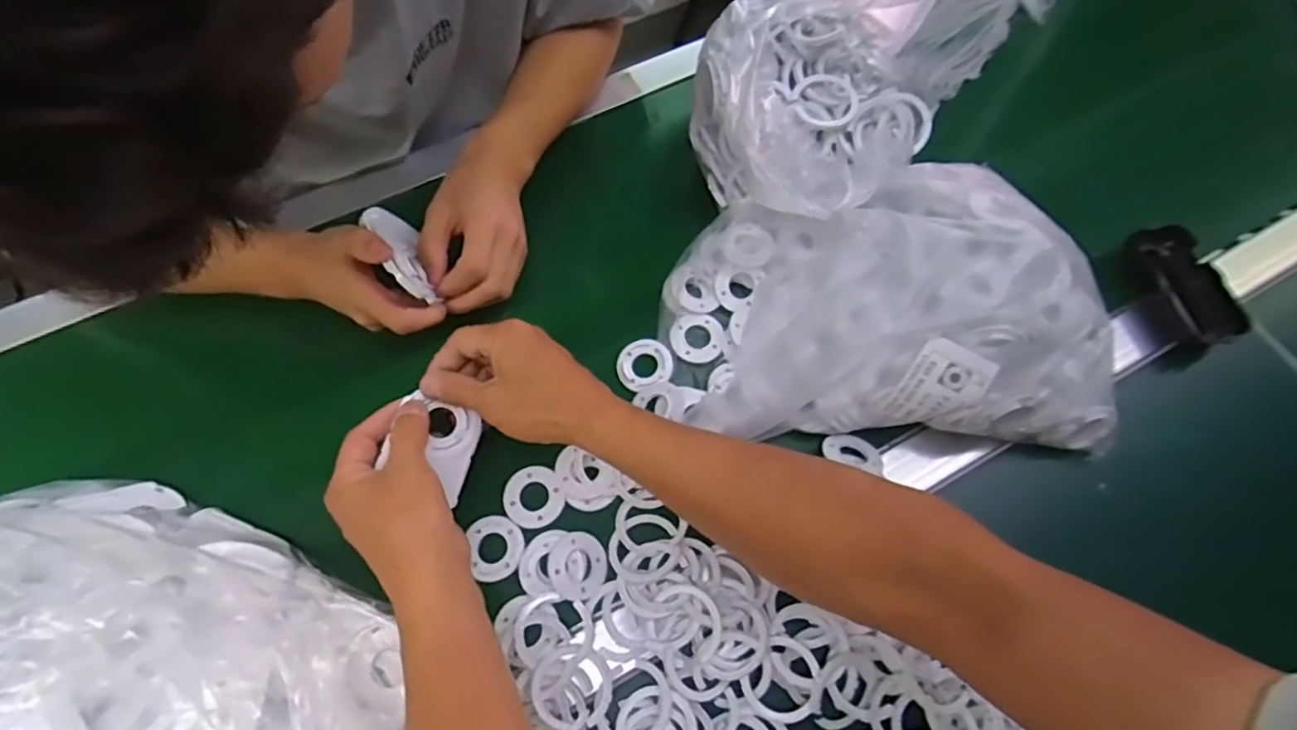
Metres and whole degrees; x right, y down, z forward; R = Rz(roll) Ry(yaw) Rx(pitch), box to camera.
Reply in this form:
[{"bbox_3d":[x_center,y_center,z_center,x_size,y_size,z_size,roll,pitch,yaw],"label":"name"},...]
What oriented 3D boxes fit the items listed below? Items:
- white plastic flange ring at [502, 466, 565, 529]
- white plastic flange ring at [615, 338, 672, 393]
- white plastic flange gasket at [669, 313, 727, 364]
[{"bbox_3d":[-0.084,0.096,0.458,0.042,0.004,0.044,0,68,-1],"label":"white plastic flange ring"},{"bbox_3d":[-0.003,-0.001,0.502,0.043,0.009,0.041,0,68,-1],"label":"white plastic flange ring"},{"bbox_3d":[0.041,-0.021,0.509,0.043,0.008,0.043,-20,69,-9],"label":"white plastic flange gasket"}]

